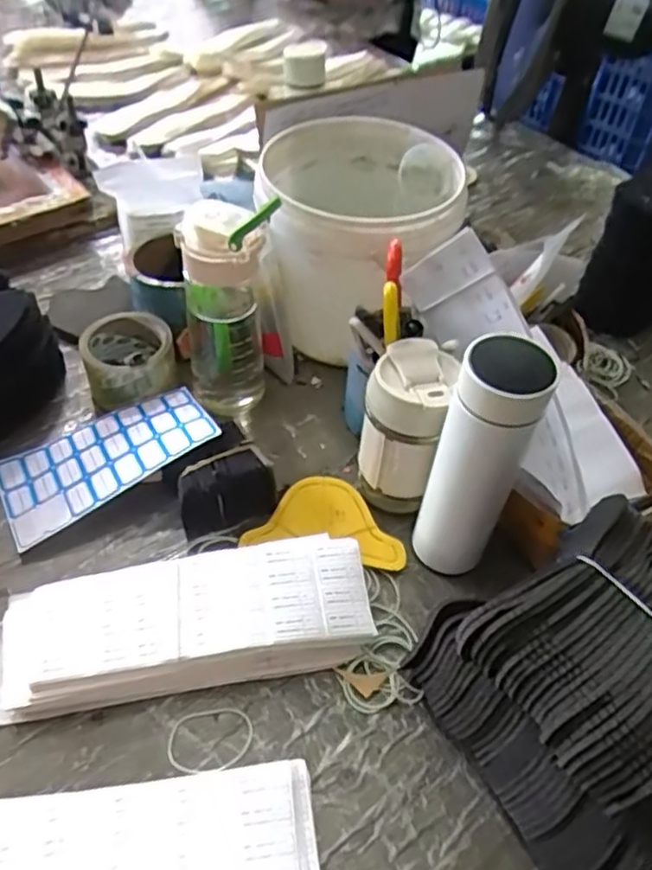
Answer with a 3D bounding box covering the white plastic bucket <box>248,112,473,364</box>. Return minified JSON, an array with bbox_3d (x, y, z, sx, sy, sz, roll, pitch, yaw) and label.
[{"bbox_3d":[0.034,-0.207,0.746,0.202,0.189,0.209,2,49,-2],"label":"white plastic bucket"}]

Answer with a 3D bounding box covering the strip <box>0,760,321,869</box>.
[{"bbox_3d":[-0.137,0.276,0.443,0.259,0.014,0.088,-4,49,-7],"label":"strip"}]

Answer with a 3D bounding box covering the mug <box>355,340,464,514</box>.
[{"bbox_3d":[0.069,-0.003,0.601,0.070,0.148,0.077,2,49,-2],"label":"mug"}]

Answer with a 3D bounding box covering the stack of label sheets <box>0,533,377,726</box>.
[{"bbox_3d":[-0.115,0.145,0.531,0.293,0.041,0.095,-7,50,-10],"label":"stack of label sheets"}]

